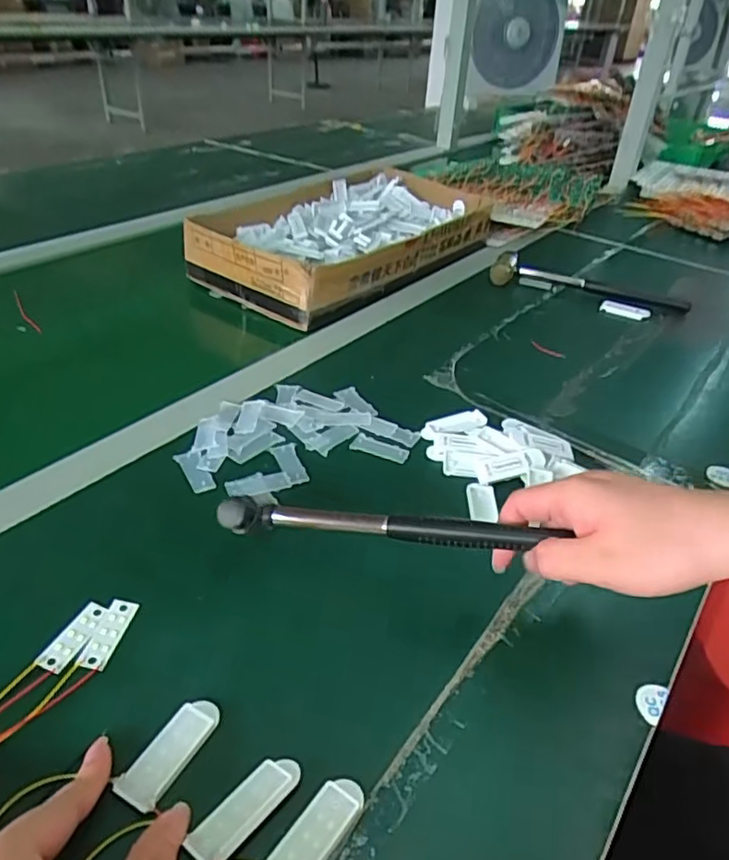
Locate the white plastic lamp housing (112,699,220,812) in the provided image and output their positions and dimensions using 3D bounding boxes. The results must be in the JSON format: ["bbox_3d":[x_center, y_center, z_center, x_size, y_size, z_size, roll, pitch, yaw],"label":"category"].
[{"bbox_3d":[-0.097,0.160,0.311,0.024,0.004,0.056,21,39,22],"label":"white plastic lamp housing"}]

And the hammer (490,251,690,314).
[{"bbox_3d":[0.296,-0.195,0.829,0.253,0.034,0.055,11,36,9],"label":"hammer"}]

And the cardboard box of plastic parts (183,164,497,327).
[{"bbox_3d":[-0.019,-0.272,0.861,0.240,0.080,0.430,28,42,29],"label":"cardboard box of plastic parts"}]

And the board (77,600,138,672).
[{"bbox_3d":[-0.151,0.120,0.366,0.017,0.004,0.045,9,36,7],"label":"board"}]

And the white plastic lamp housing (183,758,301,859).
[{"bbox_3d":[-0.055,0.175,0.289,0.022,0.007,0.056,30,43,32],"label":"white plastic lamp housing"}]

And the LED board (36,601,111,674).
[{"bbox_3d":[-0.168,0.119,0.361,0.016,0.004,0.046,16,37,16],"label":"LED board"}]

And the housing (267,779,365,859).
[{"bbox_3d":[-0.023,0.184,0.284,0.022,0.004,0.057,26,41,27],"label":"housing"}]

